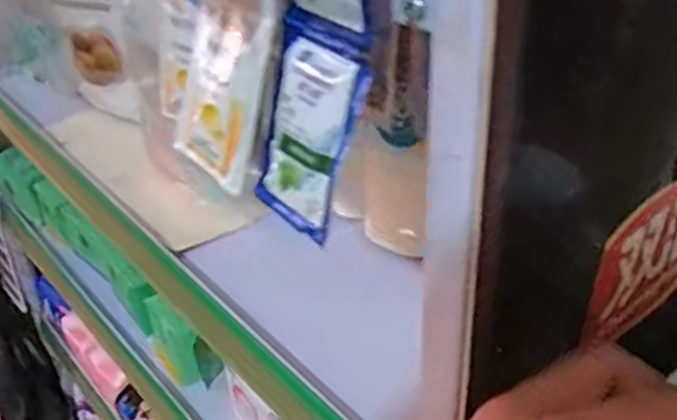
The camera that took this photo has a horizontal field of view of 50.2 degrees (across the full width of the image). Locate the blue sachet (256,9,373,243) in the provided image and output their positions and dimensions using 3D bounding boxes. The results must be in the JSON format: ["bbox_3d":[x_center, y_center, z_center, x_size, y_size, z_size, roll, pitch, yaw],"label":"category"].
[{"bbox_3d":[-0.011,-0.027,0.248,0.005,0.068,0.038,-10,36,-42],"label":"blue sachet"}]

